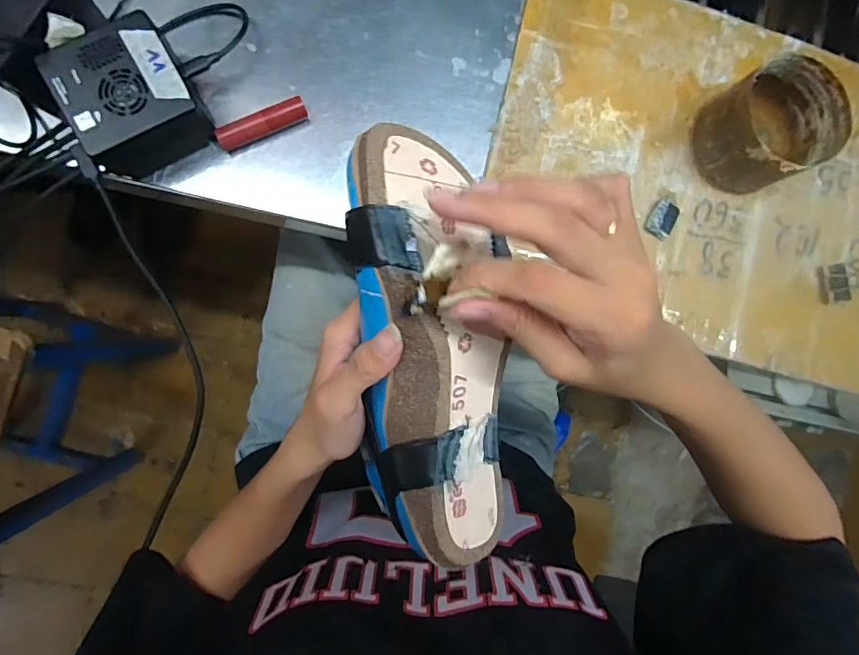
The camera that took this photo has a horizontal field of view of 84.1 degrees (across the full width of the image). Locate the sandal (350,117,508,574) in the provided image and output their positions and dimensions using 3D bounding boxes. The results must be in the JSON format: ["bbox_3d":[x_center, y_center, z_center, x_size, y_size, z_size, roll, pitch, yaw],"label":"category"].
[{"bbox_3d":[0.004,0.010,0.268,0.089,0.057,0.237,-15,104,-31],"label":"sandal"}]

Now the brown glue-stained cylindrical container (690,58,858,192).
[{"bbox_3d":[0.260,-0.152,0.367,0.086,0.061,0.079,0,91,-6],"label":"brown glue-stained cylindrical container"}]

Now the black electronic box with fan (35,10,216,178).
[{"bbox_3d":[-0.202,-0.154,0.326,0.081,0.052,0.076,-32,92,-4],"label":"black electronic box with fan"}]

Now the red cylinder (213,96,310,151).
[{"bbox_3d":[-0.122,-0.149,0.352,0.067,0.018,0.015,-28,94,-5],"label":"red cylinder"}]

